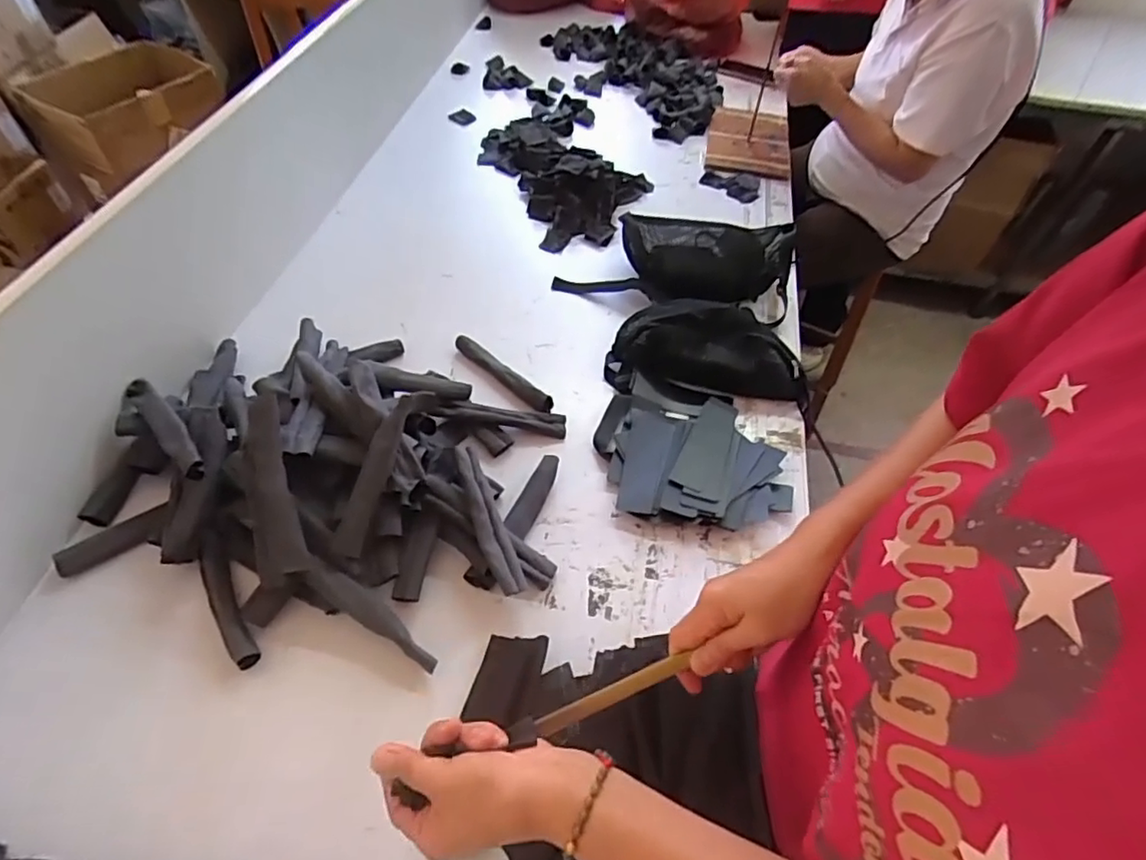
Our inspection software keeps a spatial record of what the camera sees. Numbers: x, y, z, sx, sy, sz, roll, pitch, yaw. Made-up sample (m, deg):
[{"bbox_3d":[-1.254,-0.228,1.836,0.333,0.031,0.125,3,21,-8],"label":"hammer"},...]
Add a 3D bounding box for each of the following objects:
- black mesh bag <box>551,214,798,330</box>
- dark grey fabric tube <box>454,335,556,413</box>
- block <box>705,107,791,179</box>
[{"bbox_3d":[0.173,-0.284,1.020,0.382,0.081,0.179,11,53,4],"label":"black mesh bag"},{"bbox_3d":[-0.105,-0.083,0.883,0.192,0.024,0.029,37,59,22],"label":"dark grey fabric tube"},{"bbox_3d":[0.390,-0.644,1.338,0.177,0.031,0.257,10,53,3],"label":"block"}]

